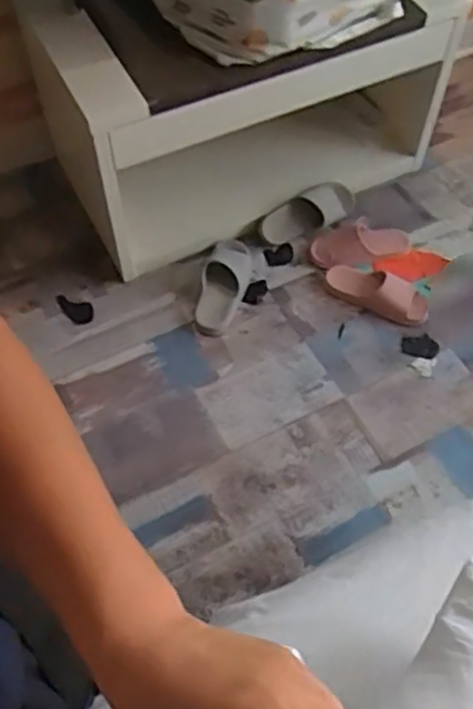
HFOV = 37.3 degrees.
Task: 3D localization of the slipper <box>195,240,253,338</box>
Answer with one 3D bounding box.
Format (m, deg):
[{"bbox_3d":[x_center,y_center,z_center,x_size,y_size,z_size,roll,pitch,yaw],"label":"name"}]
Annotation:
[{"bbox_3d":[-0.035,-0.157,1.626,0.107,0.066,0.249,15,58,10],"label":"slipper"}]

